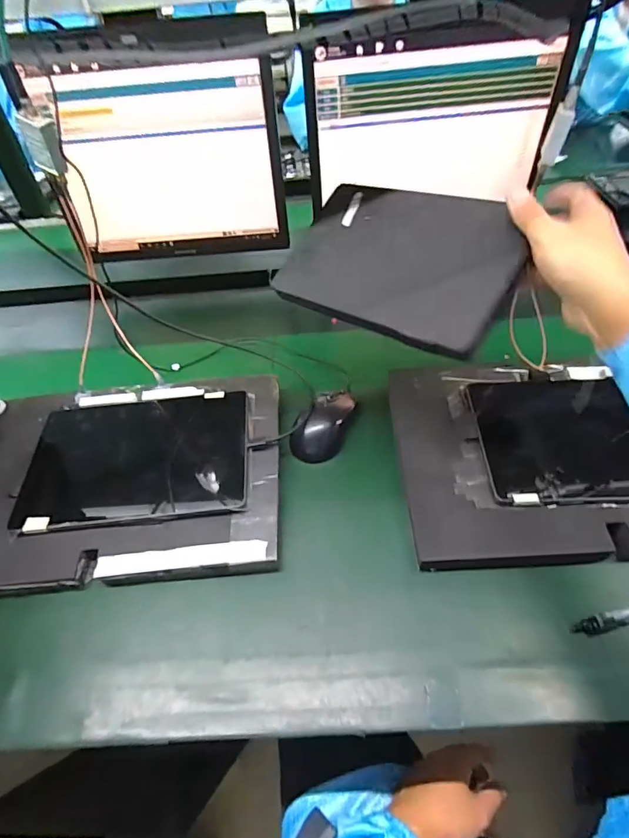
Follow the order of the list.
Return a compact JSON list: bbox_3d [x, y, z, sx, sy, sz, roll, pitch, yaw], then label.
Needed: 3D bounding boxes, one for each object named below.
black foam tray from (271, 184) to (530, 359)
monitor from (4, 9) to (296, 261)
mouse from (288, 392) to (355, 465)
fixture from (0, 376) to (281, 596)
[{"bbox_3d":[0.079,-0.163,0.461,0.244,0.020,0.152,28,89,36],"label":"black foam tray"},{"bbox_3d":[-0.220,-0.386,0.700,0.337,0.283,0.040,-7,48,-1],"label":"monitor"},{"bbox_3d":[0.010,0.006,0.585,0.059,0.040,0.111,15,58,12],"label":"mouse"},{"bbox_3d":[-0.222,0.057,0.537,0.353,0.024,0.265,-6,48,0],"label":"fixture"}]

